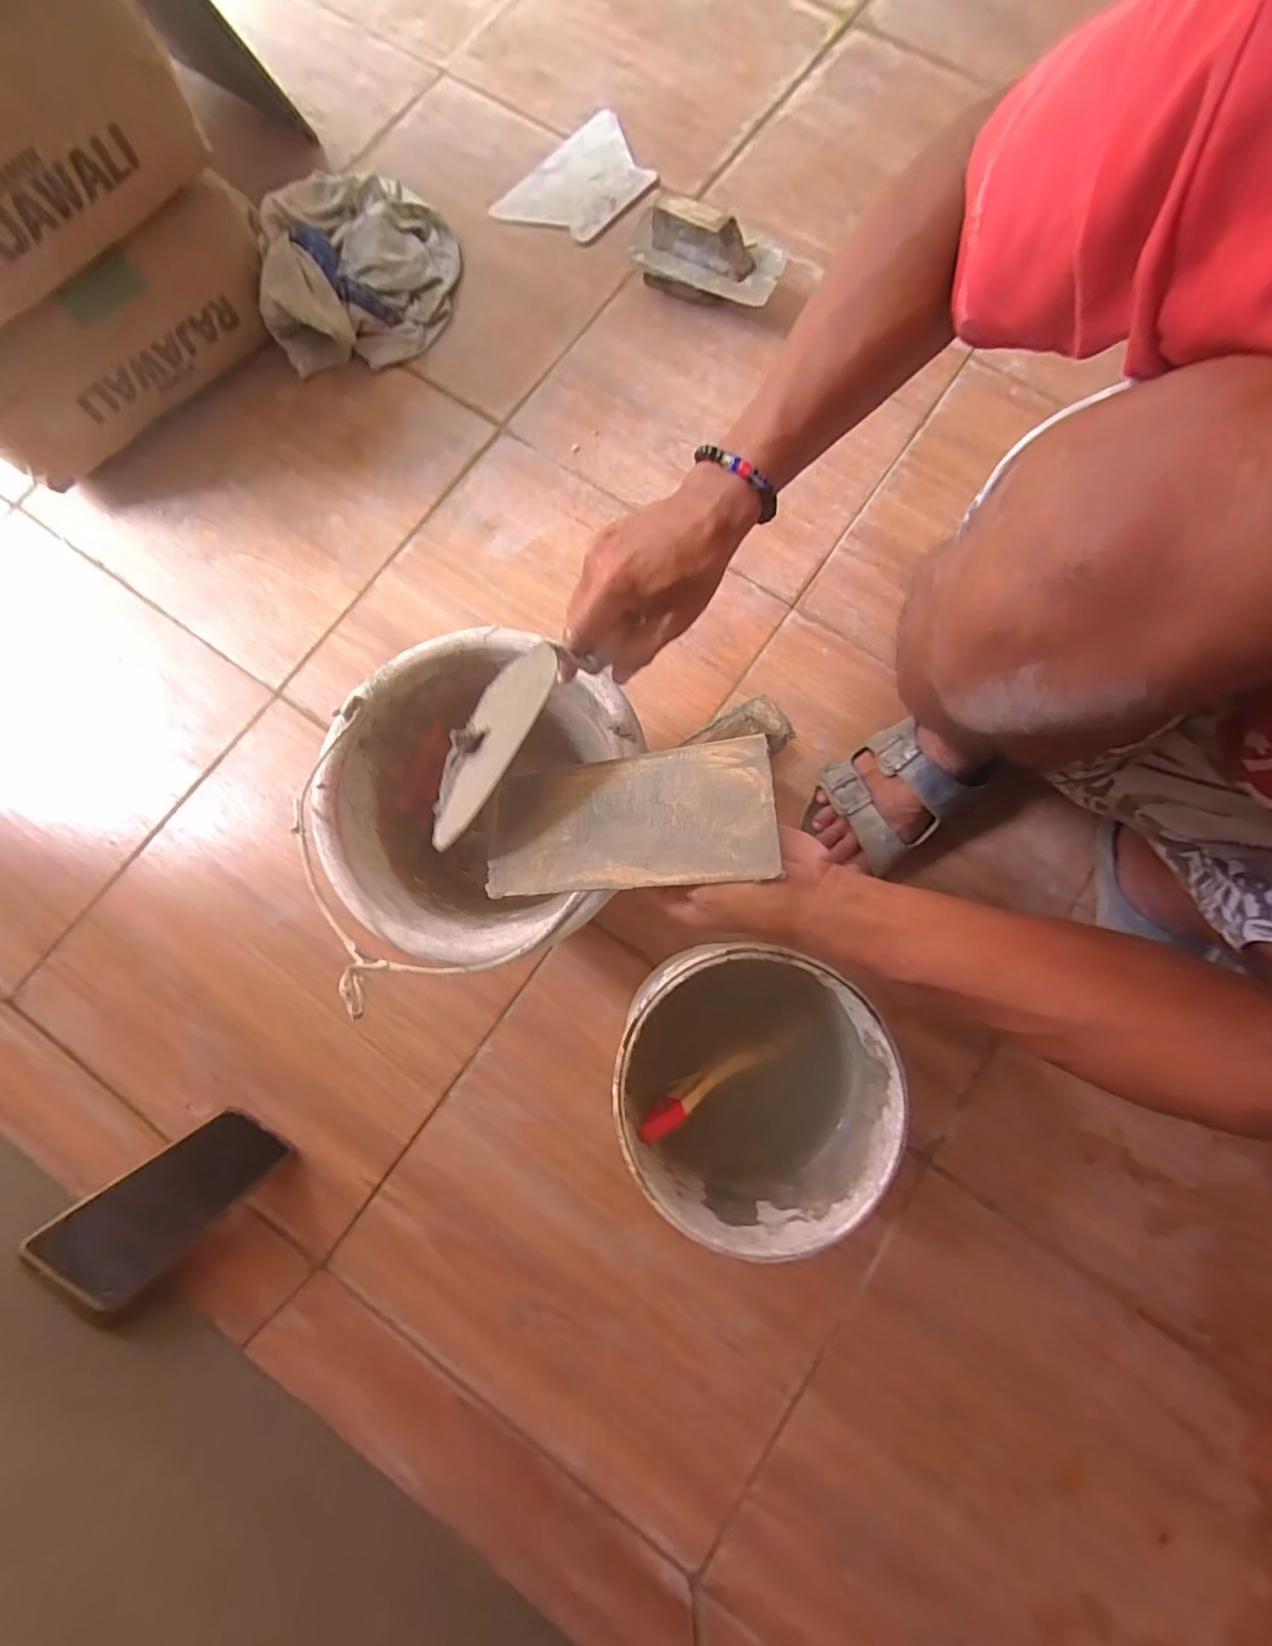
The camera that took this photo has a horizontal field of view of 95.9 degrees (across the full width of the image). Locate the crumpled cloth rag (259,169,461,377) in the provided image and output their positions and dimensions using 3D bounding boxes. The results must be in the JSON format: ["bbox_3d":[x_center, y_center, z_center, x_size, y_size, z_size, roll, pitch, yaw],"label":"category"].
[{"bbox_3d":[-0.310,-0.648,0.650,0.184,0.091,0.233,2,79,1],"label":"crumpled cloth rag"}]

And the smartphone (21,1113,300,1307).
[{"bbox_3d":[-0.359,0.288,0.447,0.083,0.159,0.010,30,101,4],"label":"smartphone"}]

